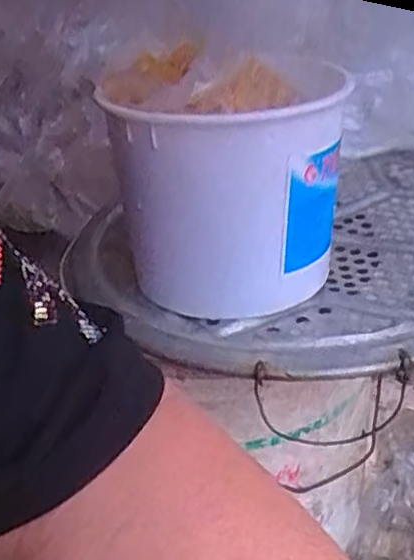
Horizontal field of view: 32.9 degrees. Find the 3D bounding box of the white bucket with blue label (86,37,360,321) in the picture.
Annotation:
[{"bbox_3d":[0.012,-0.080,0.551,0.156,0.174,0.151,-8,31,-1],"label":"white bucket with blue label"}]

